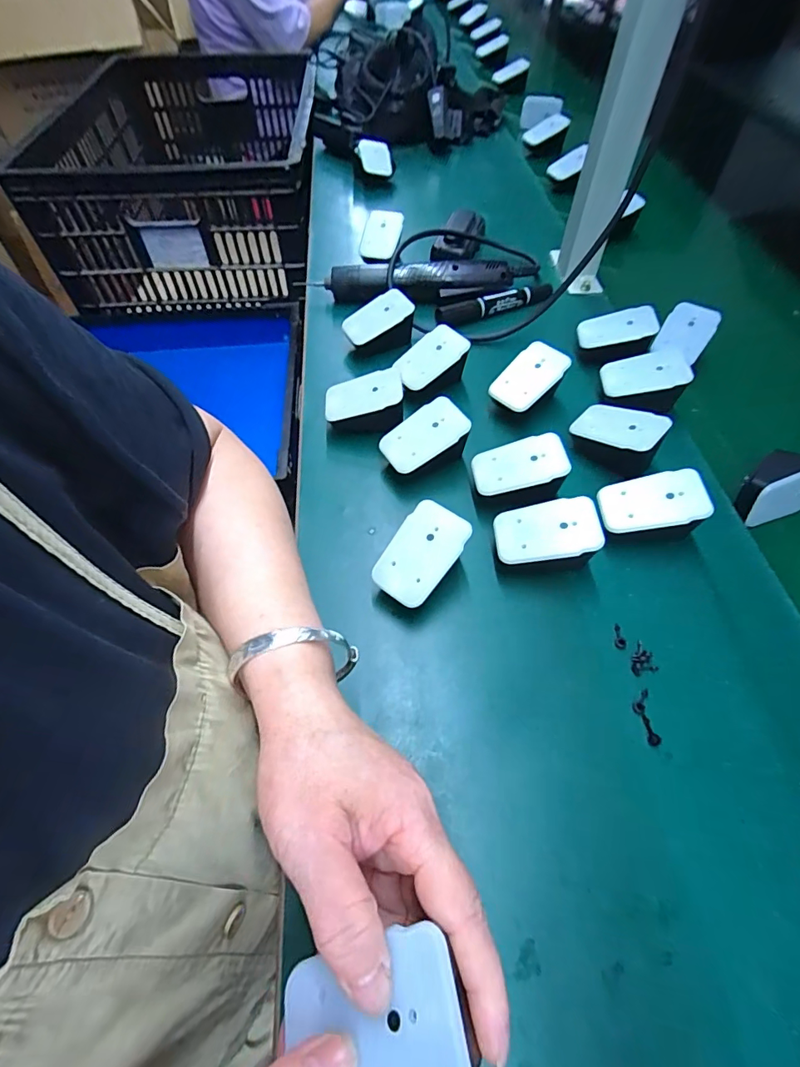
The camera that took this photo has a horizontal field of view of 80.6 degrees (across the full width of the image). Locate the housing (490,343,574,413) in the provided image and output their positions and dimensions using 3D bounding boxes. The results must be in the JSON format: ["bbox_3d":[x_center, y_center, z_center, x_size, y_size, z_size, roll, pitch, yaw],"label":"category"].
[{"bbox_3d":[0.115,-0.139,0.419,0.041,0.010,0.065,43,90,7],"label":"housing"}]

